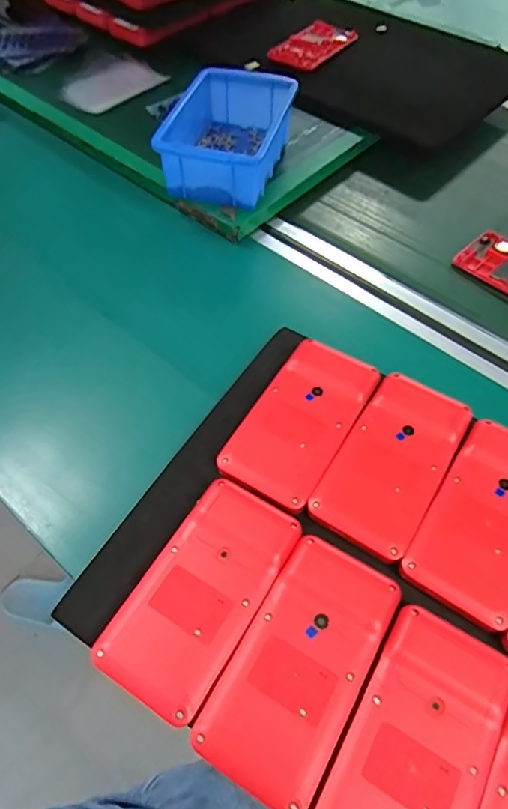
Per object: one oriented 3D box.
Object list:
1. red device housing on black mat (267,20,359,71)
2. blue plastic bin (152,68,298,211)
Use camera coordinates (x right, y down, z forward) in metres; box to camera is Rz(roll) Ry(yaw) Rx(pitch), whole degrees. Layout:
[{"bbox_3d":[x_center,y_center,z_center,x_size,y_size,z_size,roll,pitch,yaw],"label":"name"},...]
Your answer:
[{"bbox_3d":[0.073,-0.435,0.639,0.064,0.008,0.129,28,59,17],"label":"red device housing on black mat"},{"bbox_3d":[-0.021,-0.254,0.498,0.095,0.053,0.152,14,56,8],"label":"blue plastic bin"}]

